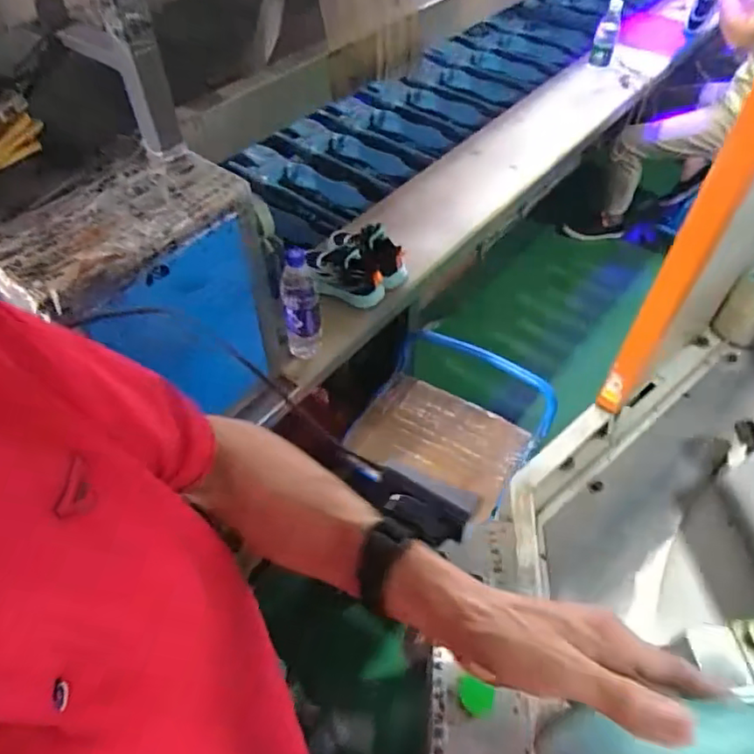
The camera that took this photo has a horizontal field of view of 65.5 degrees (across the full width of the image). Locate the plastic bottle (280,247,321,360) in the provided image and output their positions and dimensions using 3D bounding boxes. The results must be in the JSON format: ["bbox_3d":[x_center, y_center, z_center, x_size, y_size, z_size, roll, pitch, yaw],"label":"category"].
[{"bbox_3d":[-0.133,-0.125,1.013,0.067,0.215,0.055,-8,49,-5],"label":"plastic bottle"}]

